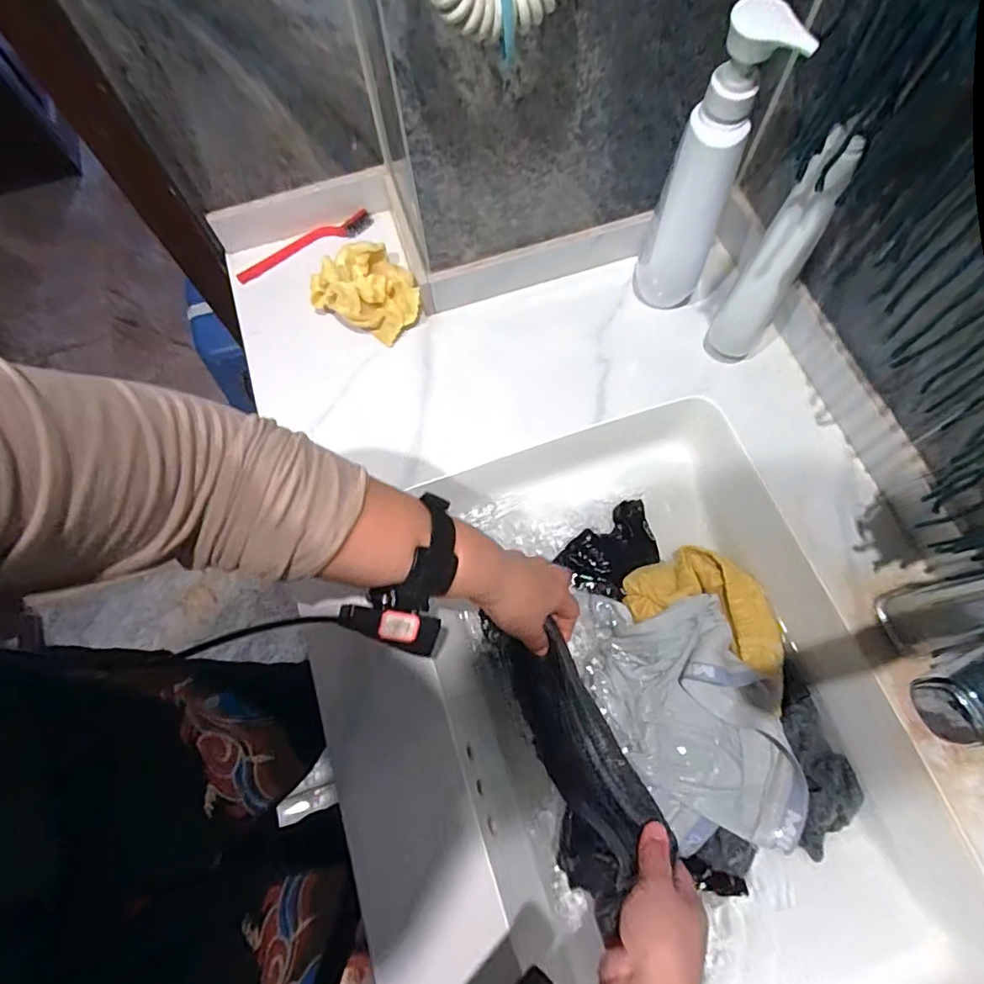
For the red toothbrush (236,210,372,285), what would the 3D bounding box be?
[{"bbox_3d":[-0.214,-0.282,0.640,0.164,0.020,0.025,-25,70,-7],"label":"red toothbrush"}]

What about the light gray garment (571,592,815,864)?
[{"bbox_3d":[0.176,0.191,0.503,0.135,0.053,0.234,-26,70,-7],"label":"light gray garment"}]

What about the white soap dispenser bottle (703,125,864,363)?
[{"bbox_3d":[0.241,-0.195,0.477,0.053,0.216,0.069,35,75,14],"label":"white soap dispenser bottle"}]

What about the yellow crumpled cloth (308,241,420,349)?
[{"bbox_3d":[-0.129,-0.217,0.589,0.105,0.052,0.093,32,74,13],"label":"yellow crumpled cloth"}]

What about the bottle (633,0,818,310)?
[{"bbox_3d":[0.180,-0.266,0.479,0.072,0.259,0.056,14,71,8],"label":"bottle"}]

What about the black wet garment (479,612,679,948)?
[{"bbox_3d":[0.073,0.218,0.478,0.083,0.049,0.234,-19,53,-5],"label":"black wet garment"}]

